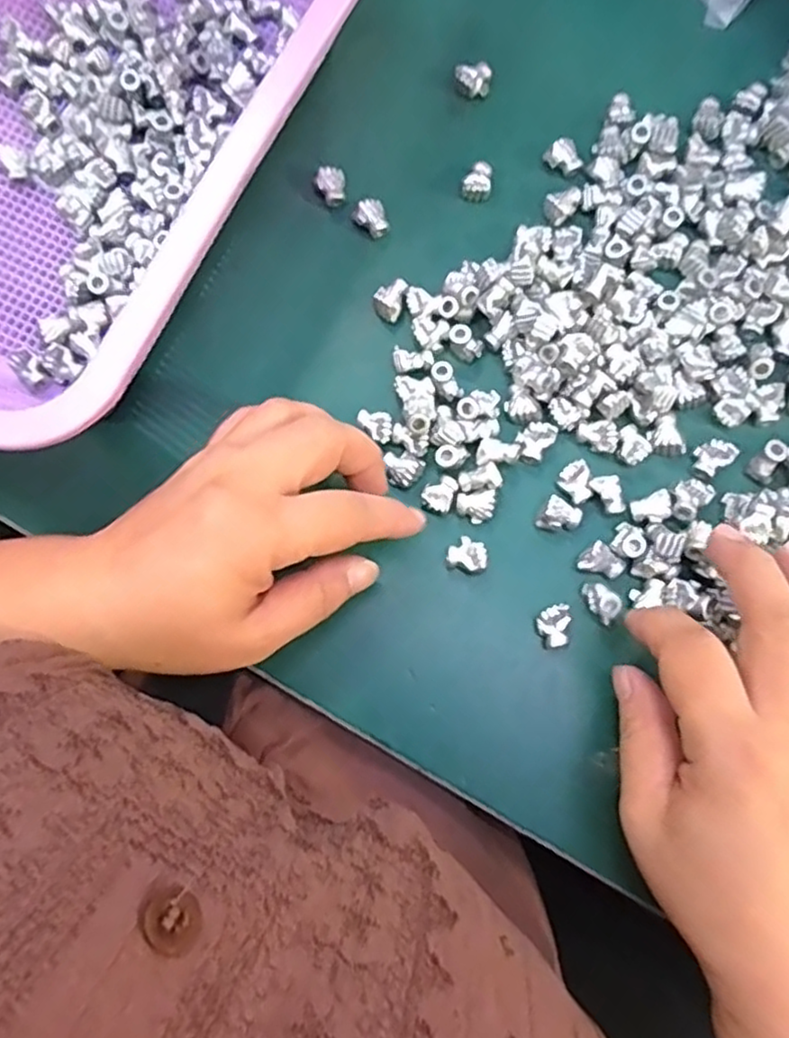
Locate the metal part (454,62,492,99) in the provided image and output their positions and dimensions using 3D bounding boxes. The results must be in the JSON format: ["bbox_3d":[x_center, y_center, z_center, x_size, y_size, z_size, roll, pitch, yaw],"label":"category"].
[{"bbox_3d":[0.040,-0.223,0.340,0.019,0.008,0.015,-5,80,-1],"label":"metal part"}]

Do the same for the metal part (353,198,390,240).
[{"bbox_3d":[-0.011,-0.144,0.321,0.014,0.009,0.016,-27,81,-5],"label":"metal part"}]

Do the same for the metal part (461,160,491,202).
[{"bbox_3d":[0.041,-0.166,0.327,0.014,0.010,0.018,12,80,2],"label":"metal part"}]

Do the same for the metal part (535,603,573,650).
[{"bbox_3d":[0.067,0.045,0.281,0.015,0.011,0.017,-20,80,-4],"label":"metal part"}]

